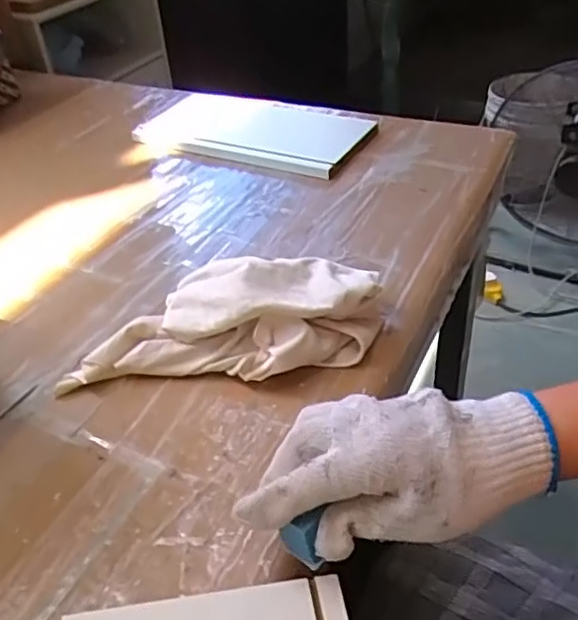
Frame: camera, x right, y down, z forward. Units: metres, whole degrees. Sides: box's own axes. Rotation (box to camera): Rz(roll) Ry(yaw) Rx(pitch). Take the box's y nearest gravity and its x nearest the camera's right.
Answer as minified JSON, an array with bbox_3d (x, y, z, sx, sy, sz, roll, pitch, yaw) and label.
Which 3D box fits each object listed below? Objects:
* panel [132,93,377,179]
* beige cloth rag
[{"bbox_3d":[-0.046,-0.249,0.841,0.311,0.017,0.174,17,43,26],"label":"panel"},{"bbox_3d":[-0.051,0.009,0.478,0.247,0.059,0.096,-7,38,-2],"label":"beige cloth rag"}]

